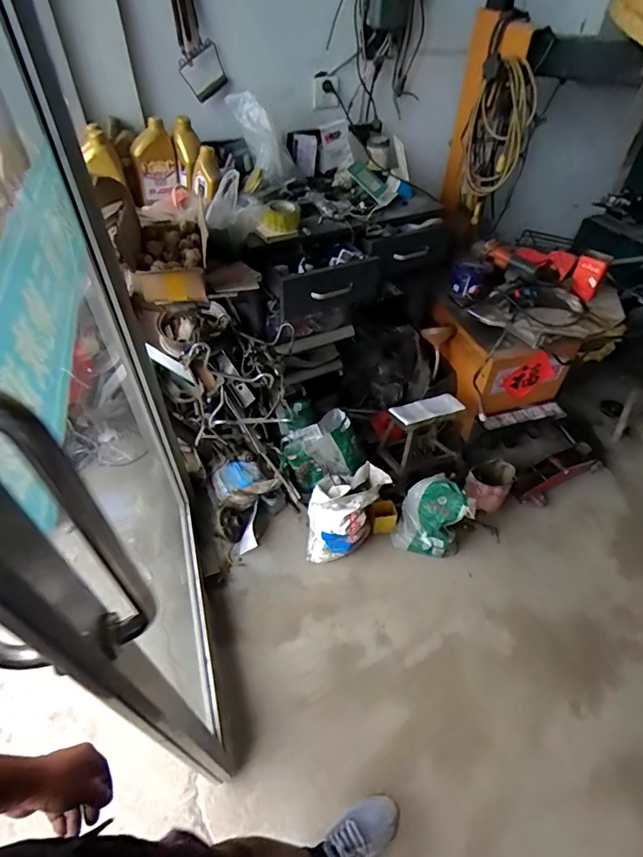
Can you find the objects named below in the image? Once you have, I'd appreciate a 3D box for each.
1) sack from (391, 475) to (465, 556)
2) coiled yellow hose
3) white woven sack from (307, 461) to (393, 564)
[{"bbox_3d":[0.352,0.282,1.515,0.202,0.254,0.168,12,47,10],"label":"sack"},{"bbox_3d":[0.562,-0.925,1.480,0.175,0.425,0.182,10,47,8],"label":"coiled yellow hose"},{"bbox_3d":[0.078,0.276,1.509,0.192,0.292,0.284,21,50,18],"label":"white woven sack"}]

